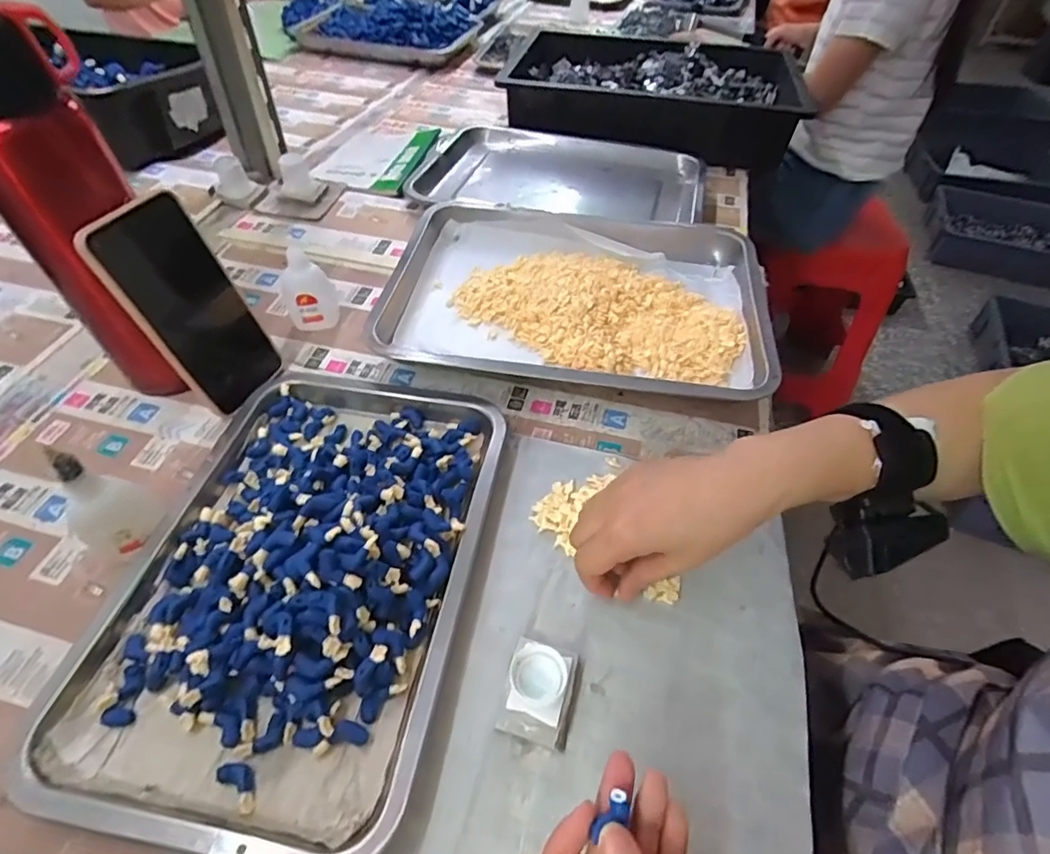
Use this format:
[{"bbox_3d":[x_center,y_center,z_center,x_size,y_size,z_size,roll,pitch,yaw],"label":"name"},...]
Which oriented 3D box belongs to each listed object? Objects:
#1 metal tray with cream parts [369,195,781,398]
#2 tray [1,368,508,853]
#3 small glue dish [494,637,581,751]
[{"bbox_3d":[0.047,-0.125,0.542,0.361,0.040,0.258,10,50,6],"label":"metal tray with cream parts"},{"bbox_3d":[-0.144,0.078,0.357,0.219,0.041,0.309,10,50,7],"label":"tray"},{"bbox_3d":[0.009,0.150,0.317,0.038,0.019,0.052,12,50,9],"label":"small glue dish"}]

